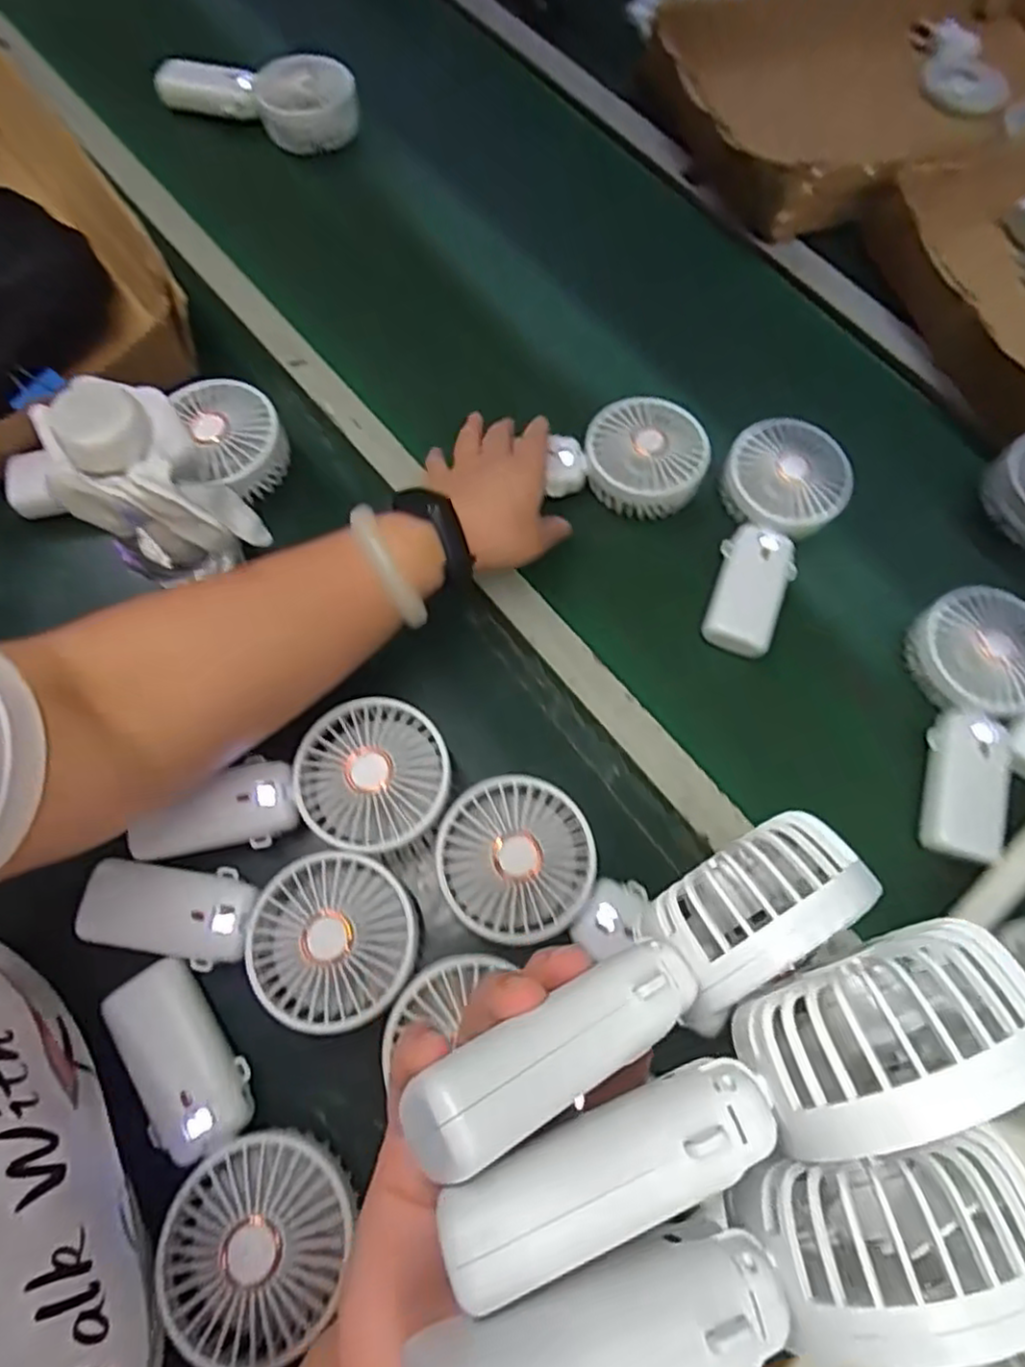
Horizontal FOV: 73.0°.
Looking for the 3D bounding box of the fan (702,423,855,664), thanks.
[{"bbox_3d":[0.185,-0.116,0.507,0.085,0.045,0.186,25,67,7],"label":"fan"}]

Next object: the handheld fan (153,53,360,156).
[{"bbox_3d":[-0.233,-0.535,0.637,0.188,0.048,0.072,5,66,-3],"label":"handheld fan"}]

